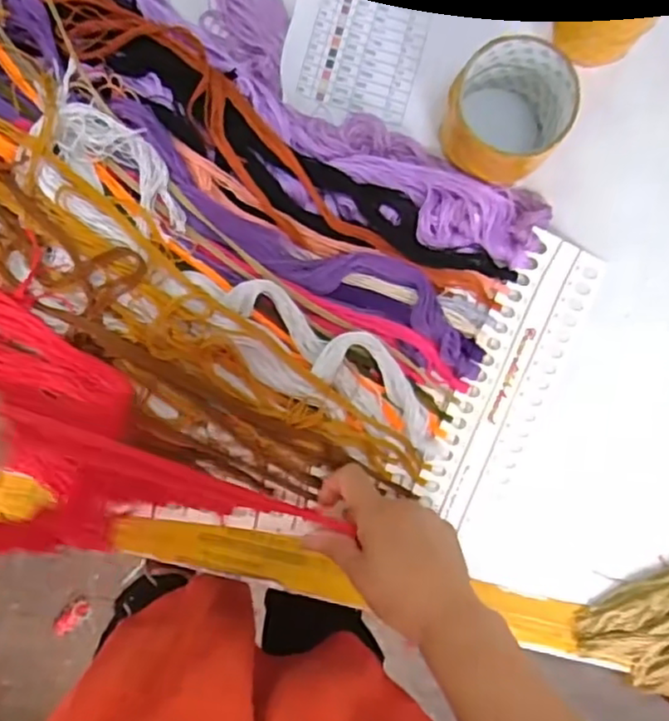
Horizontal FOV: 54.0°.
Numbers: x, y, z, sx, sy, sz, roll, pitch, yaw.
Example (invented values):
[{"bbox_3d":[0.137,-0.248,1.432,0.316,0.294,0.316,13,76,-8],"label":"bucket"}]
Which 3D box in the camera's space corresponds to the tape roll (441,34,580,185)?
[{"bbox_3d":[0.124,-0.179,0.485,0.085,0.073,0.089,33,90,-1],"label":"tape roll"}]

